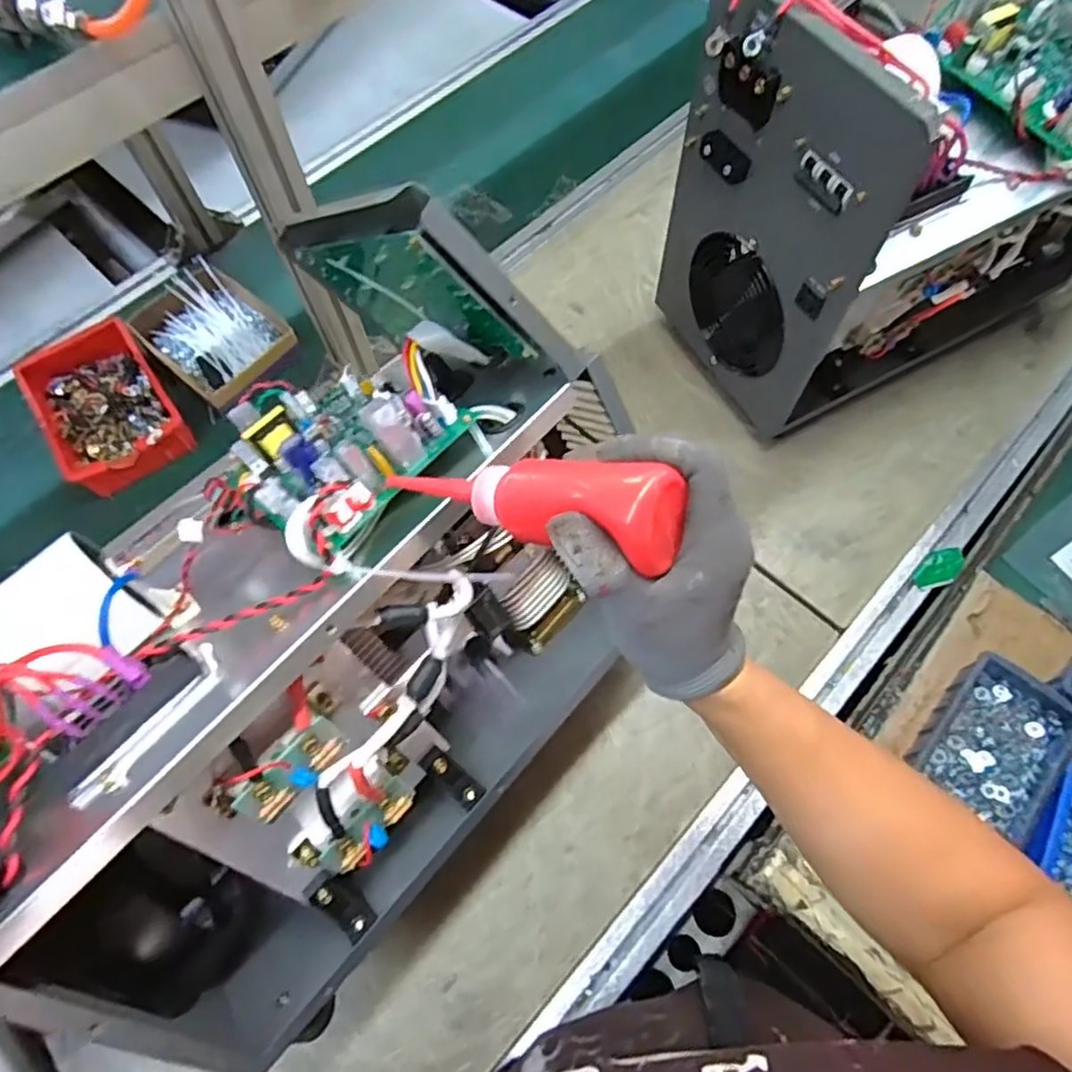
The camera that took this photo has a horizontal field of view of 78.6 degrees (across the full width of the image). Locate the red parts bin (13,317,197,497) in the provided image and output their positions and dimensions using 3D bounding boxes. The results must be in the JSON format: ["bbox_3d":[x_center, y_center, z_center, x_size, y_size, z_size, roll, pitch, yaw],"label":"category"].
[{"bbox_3d":[-0.503,-0.148,0.781,0.134,0.071,0.212,-34,66,-13],"label":"red parts bin"}]

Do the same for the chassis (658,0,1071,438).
[{"bbox_3d":[0.386,-0.357,0.650,0.461,0.378,0.232,-26,65,-10],"label":"chassis"}]

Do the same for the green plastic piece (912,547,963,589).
[{"bbox_3d":[0.424,0.034,0.687,0.061,0.011,0.032,-43,71,-15],"label":"green plastic piece"}]

